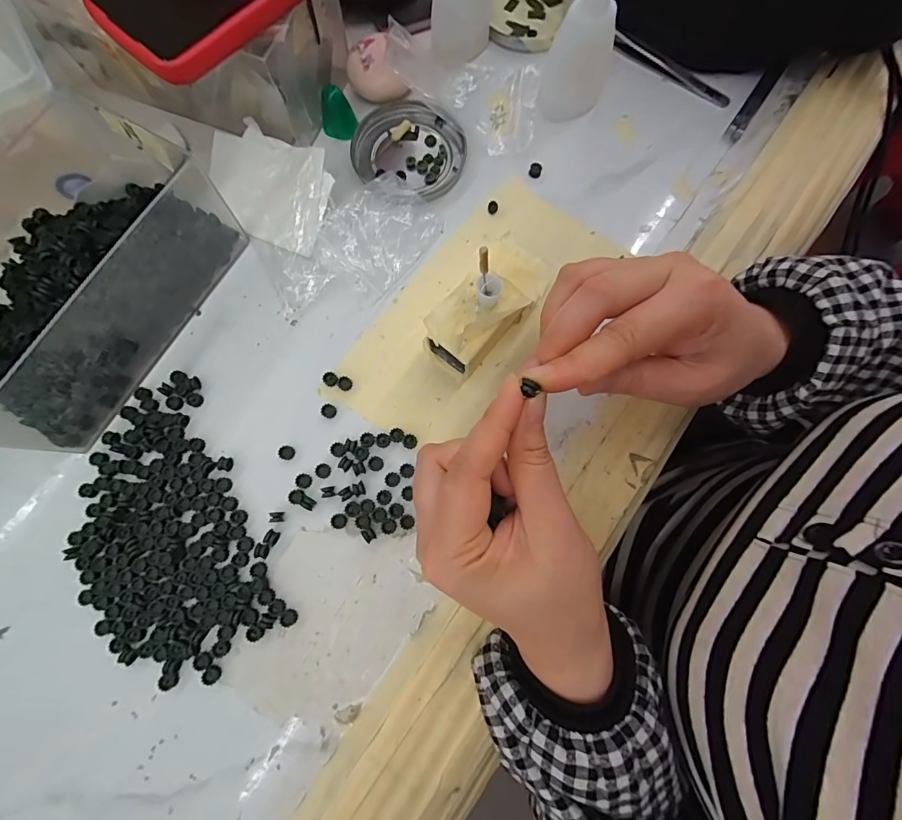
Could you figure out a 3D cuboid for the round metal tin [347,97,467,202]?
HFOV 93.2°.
[{"bbox_3d":[-0.030,-0.187,0.303,0.077,0.012,0.068,17,78,4],"label":"round metal tin"}]

